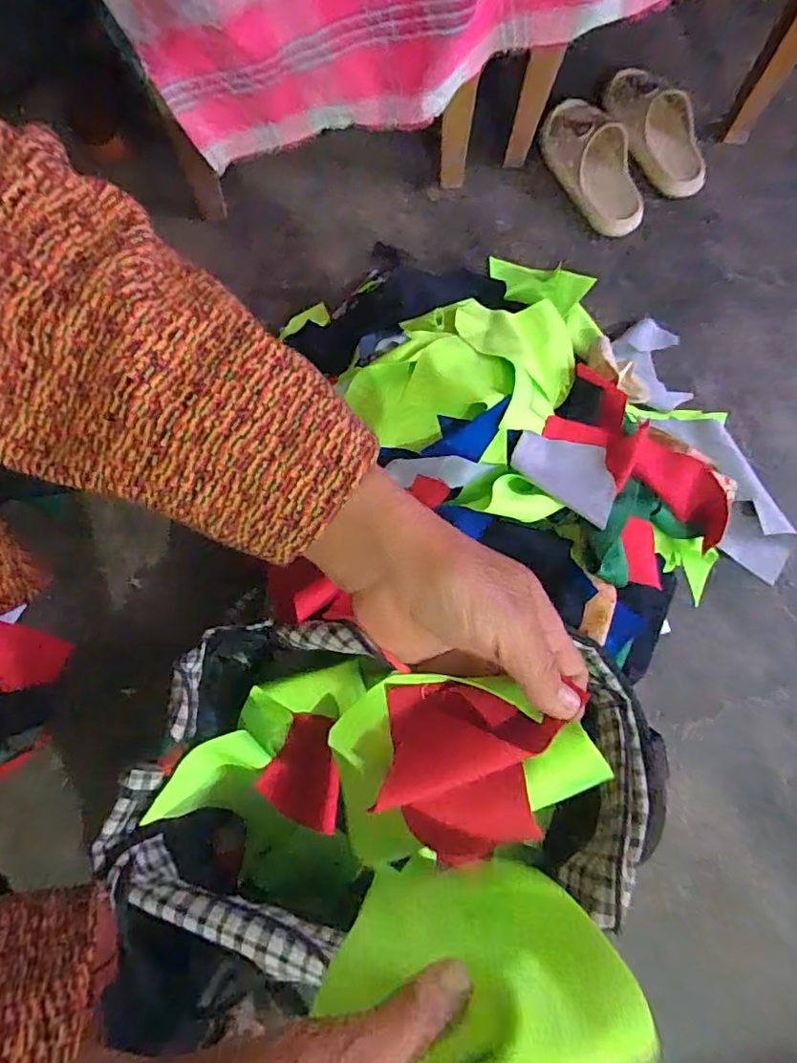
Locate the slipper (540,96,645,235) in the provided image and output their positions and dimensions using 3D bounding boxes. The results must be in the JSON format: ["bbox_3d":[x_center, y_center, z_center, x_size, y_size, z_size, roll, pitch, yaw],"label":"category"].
[{"bbox_3d":[0.280,-0.537,0.826,0.093,0.062,0.219,-29,79,-8],"label":"slipper"}]

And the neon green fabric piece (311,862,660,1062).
[{"bbox_3d":[0.036,0.198,0.244,0.128,0.087,0.070,4,76,0],"label":"neon green fabric piece"}]

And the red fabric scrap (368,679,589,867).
[{"bbox_3d":[0.028,0.113,0.261,0.073,0.040,0.077,11,76,2],"label":"red fabric scrap"}]

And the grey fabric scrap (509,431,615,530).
[{"bbox_3d":[0.187,-0.070,0.637,0.118,0.016,0.100,24,59,3],"label":"grey fabric scrap"}]

